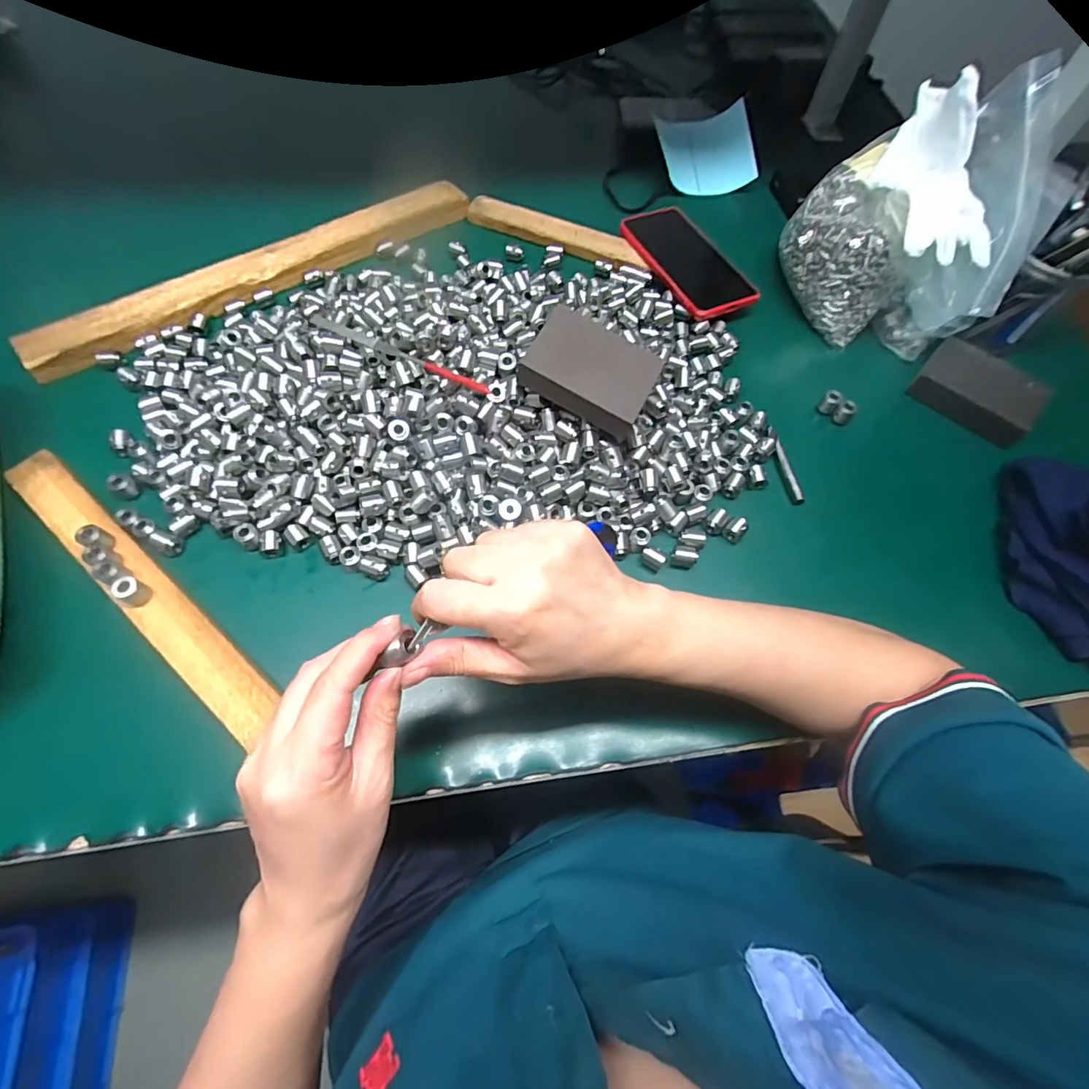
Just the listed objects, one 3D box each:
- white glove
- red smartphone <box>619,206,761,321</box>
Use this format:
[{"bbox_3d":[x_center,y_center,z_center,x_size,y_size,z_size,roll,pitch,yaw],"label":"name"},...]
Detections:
[{"bbox_3d":[0.344,-0.329,0.435,0.083,0.067,0.174,-1,83,-4],"label":"white glove"},{"bbox_3d":[0.157,-0.304,0.535,0.086,0.017,0.164,-24,69,-13],"label":"red smartphone"}]

